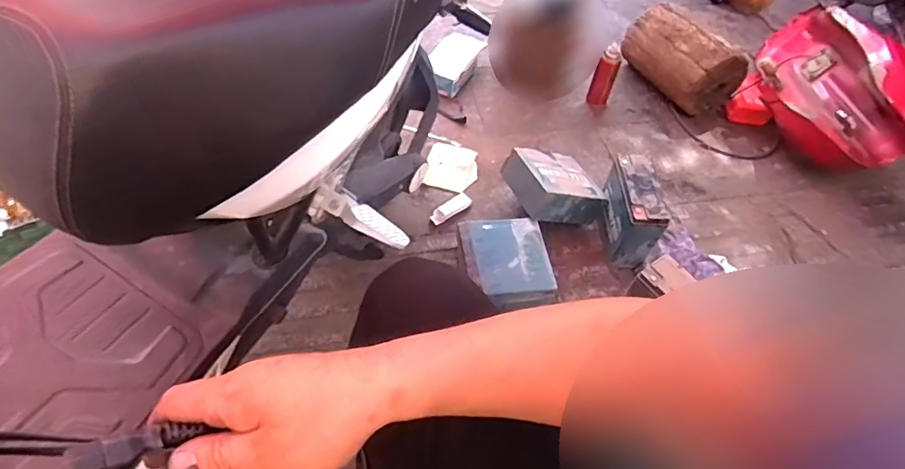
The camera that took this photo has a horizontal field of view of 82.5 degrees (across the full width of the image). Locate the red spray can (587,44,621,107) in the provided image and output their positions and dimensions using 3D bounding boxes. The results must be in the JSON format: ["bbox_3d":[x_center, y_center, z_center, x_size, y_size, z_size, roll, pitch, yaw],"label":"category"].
[{"bbox_3d":[0.421,-0.431,1.428,0.055,0.178,0.055,3,52,-4],"label":"red spray can"}]

